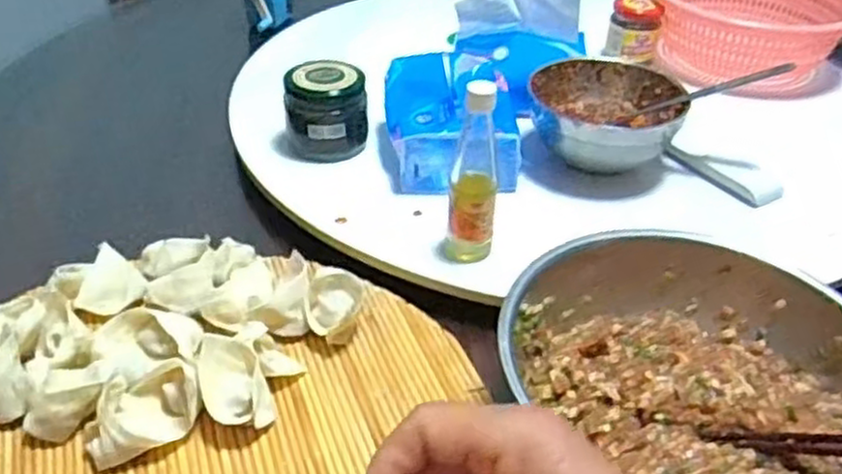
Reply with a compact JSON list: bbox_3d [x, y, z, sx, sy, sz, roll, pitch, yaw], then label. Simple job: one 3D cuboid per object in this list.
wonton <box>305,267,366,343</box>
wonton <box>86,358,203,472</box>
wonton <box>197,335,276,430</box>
[{"bbox_3d":[-0.059,0.050,0.513,0.038,0.038,0.044,-2,38,-6],"label":"wonton"},{"bbox_3d":[-0.164,0.101,0.438,0.065,0.040,0.045,-30,48,-35],"label":"wonton"},{"bbox_3d":[-0.112,0.090,0.454,0.039,0.044,0.047,-12,40,-18],"label":"wonton"}]

